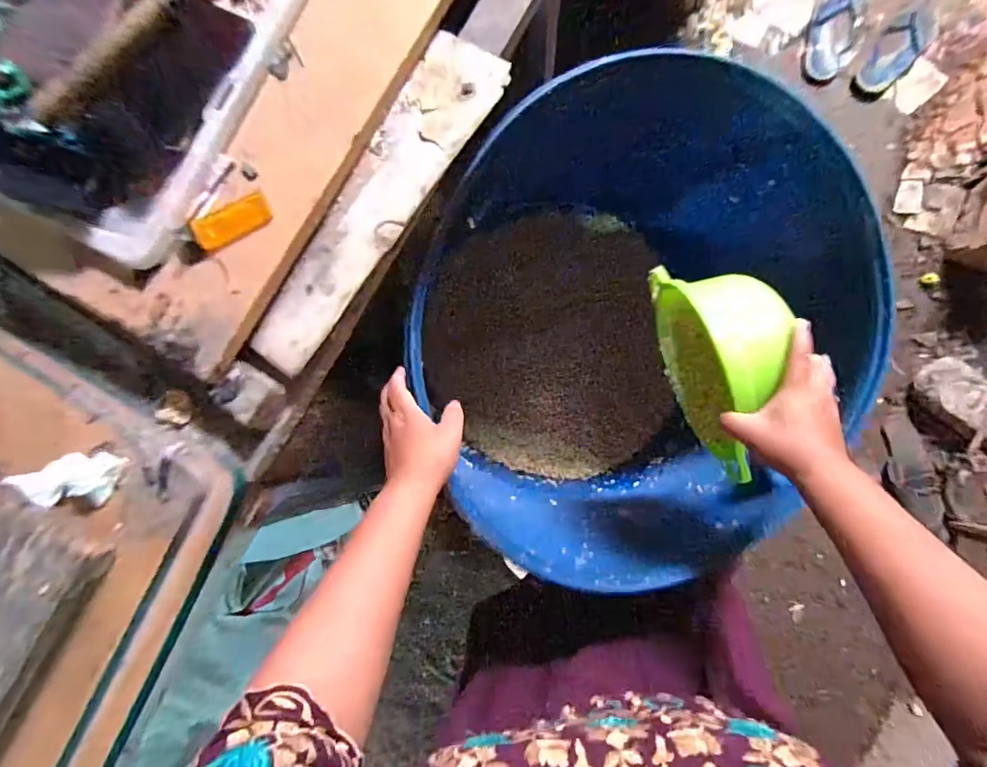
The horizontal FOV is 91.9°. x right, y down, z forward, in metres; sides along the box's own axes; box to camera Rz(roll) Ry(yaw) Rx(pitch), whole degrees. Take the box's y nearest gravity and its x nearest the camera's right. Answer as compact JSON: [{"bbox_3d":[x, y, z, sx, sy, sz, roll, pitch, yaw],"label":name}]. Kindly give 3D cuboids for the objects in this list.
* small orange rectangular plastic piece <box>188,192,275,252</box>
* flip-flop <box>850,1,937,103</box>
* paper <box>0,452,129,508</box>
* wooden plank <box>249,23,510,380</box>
[{"bbox_3d":[-0.217,-0.136,0.399,0.062,0.010,0.030,-34,83,-13],"label":"small orange rectangular plastic piece"},{"bbox_3d":[0.962,-0.799,1.131,0.274,0.039,0.105,-44,83,2],"label":"flip-flop"},{"bbox_3d":[-0.353,0.079,0.397,0.079,0.032,0.049,5,87,7],"label":"paper"},{"bbox_3d":[-0.103,-0.158,0.408,0.075,0.023,0.321,35,90,7],"label":"wooden plank"}]

